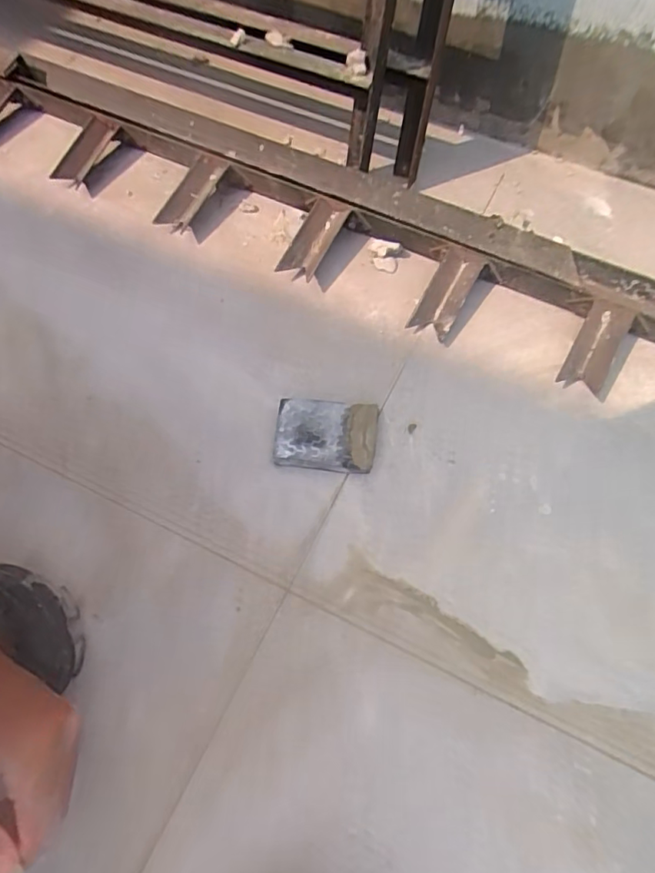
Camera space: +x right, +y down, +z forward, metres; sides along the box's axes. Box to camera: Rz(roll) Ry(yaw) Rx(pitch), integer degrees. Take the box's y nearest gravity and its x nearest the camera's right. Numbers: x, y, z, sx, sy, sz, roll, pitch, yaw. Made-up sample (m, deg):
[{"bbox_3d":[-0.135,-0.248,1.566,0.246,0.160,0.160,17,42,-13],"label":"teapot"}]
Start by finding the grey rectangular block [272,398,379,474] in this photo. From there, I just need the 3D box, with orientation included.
[{"bbox_3d":[-0.001,0.000,0.484,0.086,0.019,0.064,6,62,4],"label":"grey rectangular block"}]

